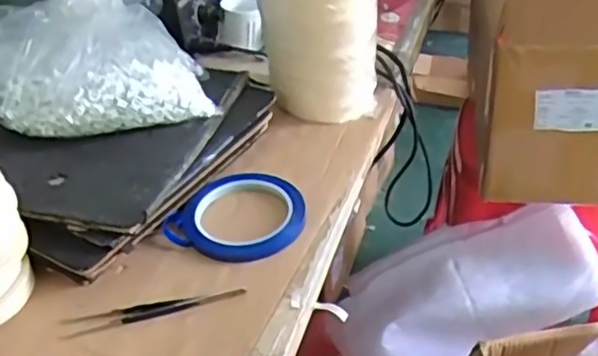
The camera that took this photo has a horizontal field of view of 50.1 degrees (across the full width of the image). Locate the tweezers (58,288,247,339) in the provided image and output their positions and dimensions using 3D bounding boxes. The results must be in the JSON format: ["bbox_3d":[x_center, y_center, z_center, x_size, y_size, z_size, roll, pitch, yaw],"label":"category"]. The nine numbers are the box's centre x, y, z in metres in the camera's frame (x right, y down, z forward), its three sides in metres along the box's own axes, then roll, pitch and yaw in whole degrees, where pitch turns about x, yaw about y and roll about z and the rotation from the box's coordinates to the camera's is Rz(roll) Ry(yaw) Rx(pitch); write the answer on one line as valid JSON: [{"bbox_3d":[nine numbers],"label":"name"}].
[{"bbox_3d":[-0.106,0.097,0.468,0.131,0.006,0.017,-8,40,-9],"label":"tweezers"}]

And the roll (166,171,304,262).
[{"bbox_3d":[-0.048,0.031,0.539,0.097,0.011,0.104,-1,40,0],"label":"roll"}]

